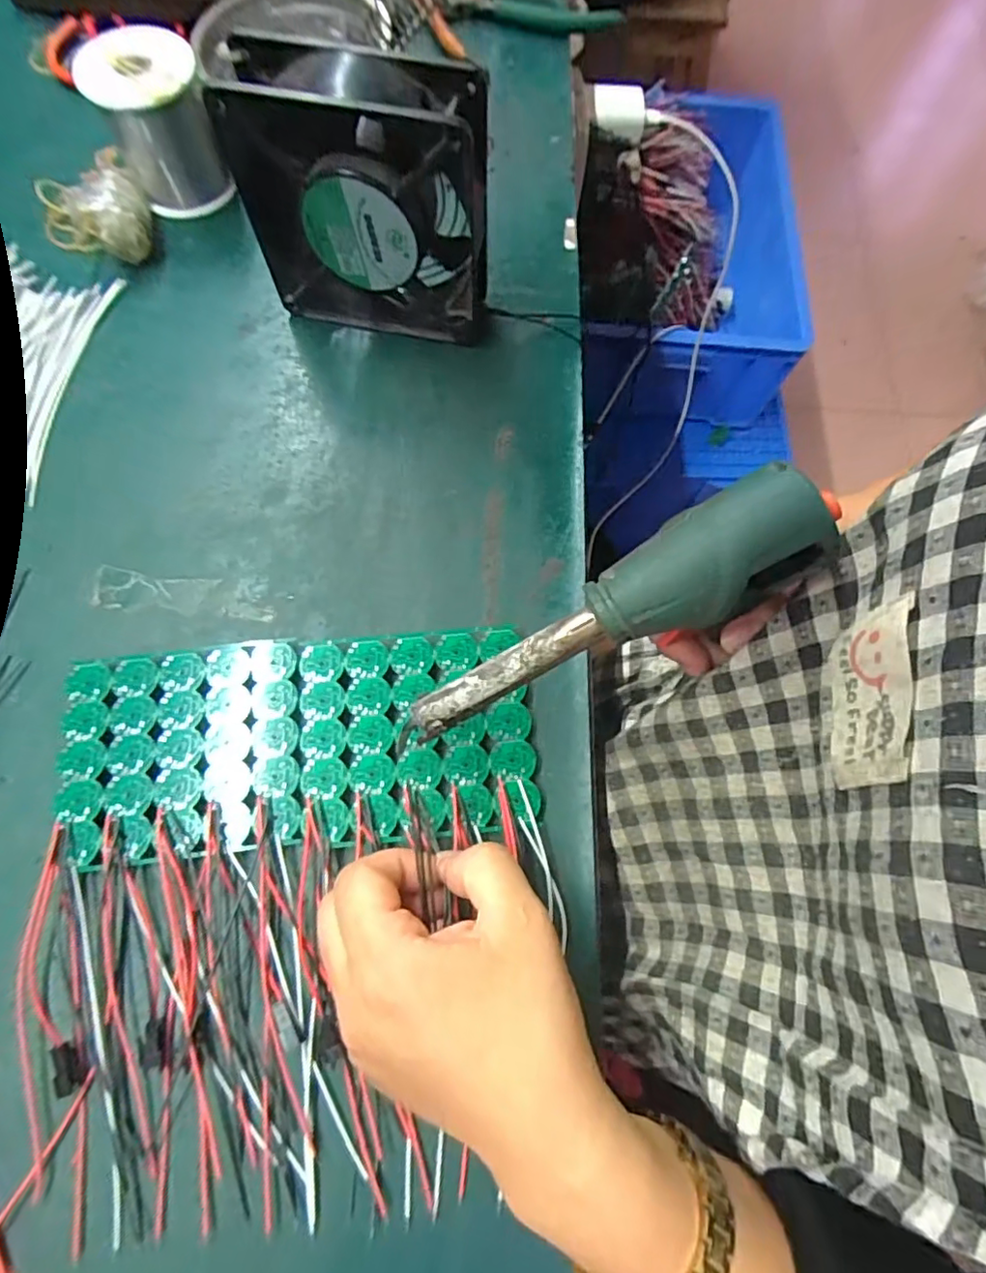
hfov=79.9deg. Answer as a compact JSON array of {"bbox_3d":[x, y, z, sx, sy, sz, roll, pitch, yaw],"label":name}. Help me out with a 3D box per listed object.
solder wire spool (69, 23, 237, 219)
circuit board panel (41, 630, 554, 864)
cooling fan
[{"bbox_3d":[-0.200,-0.306,0.360,0.060,0.073,0.060,0,70,0],"label":"solder wire spool"},{"bbox_3d":[-0.090,0.048,0.275,0.212,0.004,0.093,-4,73,-3],"label":"circuit board panel"},{"bbox_3d":[-0.065,-0.223,0.310,0.121,0.124,0.044,10,70,3],"label":"cooling fan"}]

